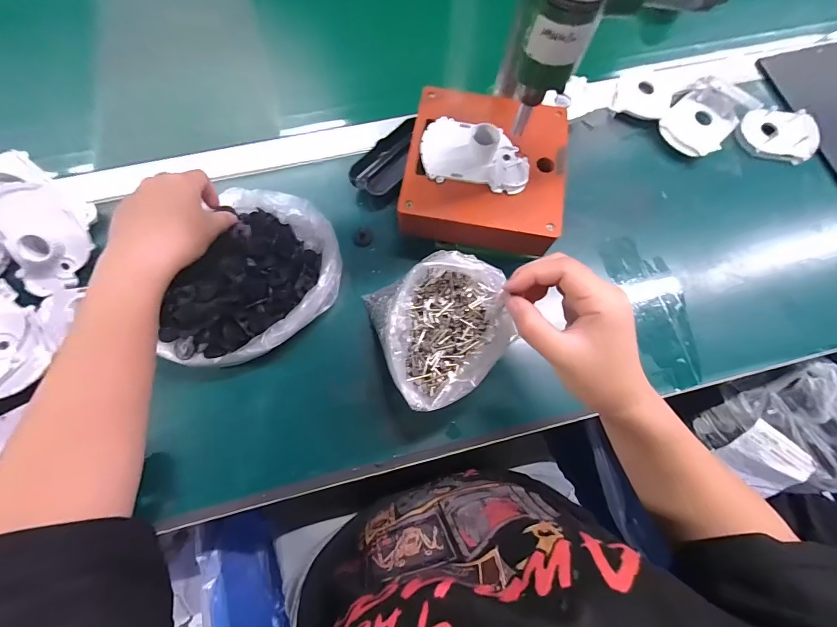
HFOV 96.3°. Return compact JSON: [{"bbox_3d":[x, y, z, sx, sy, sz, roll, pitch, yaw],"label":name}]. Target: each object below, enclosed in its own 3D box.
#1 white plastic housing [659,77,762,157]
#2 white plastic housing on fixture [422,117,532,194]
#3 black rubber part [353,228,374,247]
[{"bbox_3d":[0.337,-0.235,0.442,0.076,0.034,0.087,42,76,10],"label":"white plastic housing"},{"bbox_3d":[0.055,-0.155,0.350,0.101,0.026,0.068,11,73,1],"label":"white plastic housing on fixture"},{"bbox_3d":[-0.062,-0.085,0.419,0.022,0.004,0.024,1,73,-2],"label":"black rubber part"}]

